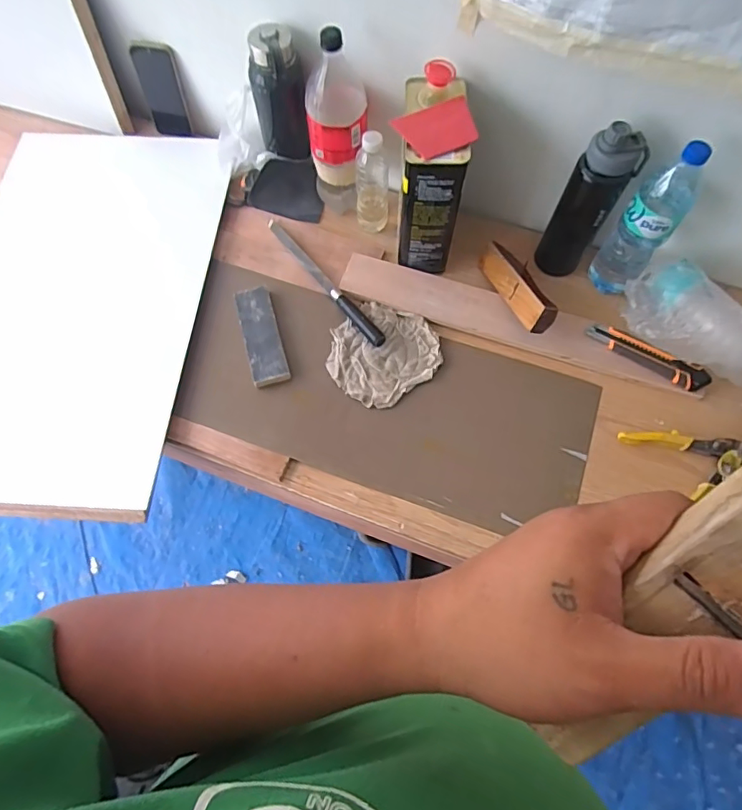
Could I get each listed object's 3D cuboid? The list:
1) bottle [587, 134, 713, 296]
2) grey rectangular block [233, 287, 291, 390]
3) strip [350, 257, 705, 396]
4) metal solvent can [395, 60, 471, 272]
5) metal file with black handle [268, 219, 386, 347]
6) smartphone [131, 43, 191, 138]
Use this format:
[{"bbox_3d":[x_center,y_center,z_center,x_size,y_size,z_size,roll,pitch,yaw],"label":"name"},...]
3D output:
[{"bbox_3d":[0.412,-0.266,0.767,0.076,0.269,0.064,36,73,14],"label":"bottle"},{"bbox_3d":[-0.178,-0.115,0.828,0.058,0.022,0.175,-15,69,-5],"label":"grey rectangular block"},{"bbox_3d":[0.232,-0.142,0.843,0.574,0.013,0.080,18,81,7],"label":"strip"},{"bbox_3d":[0.094,-0.359,0.797,0.089,0.253,0.164,2,68,2],"label":"metal solvent can"},{"bbox_3d":[-0.085,-0.215,0.875,0.023,0.016,0.322,-37,72,-13],"label":"metal file with black handle"},{"bbox_3d":[-0.392,-0.590,0.957,0.079,0.173,0.013,10,62,-2],"label":"smartphone"}]

